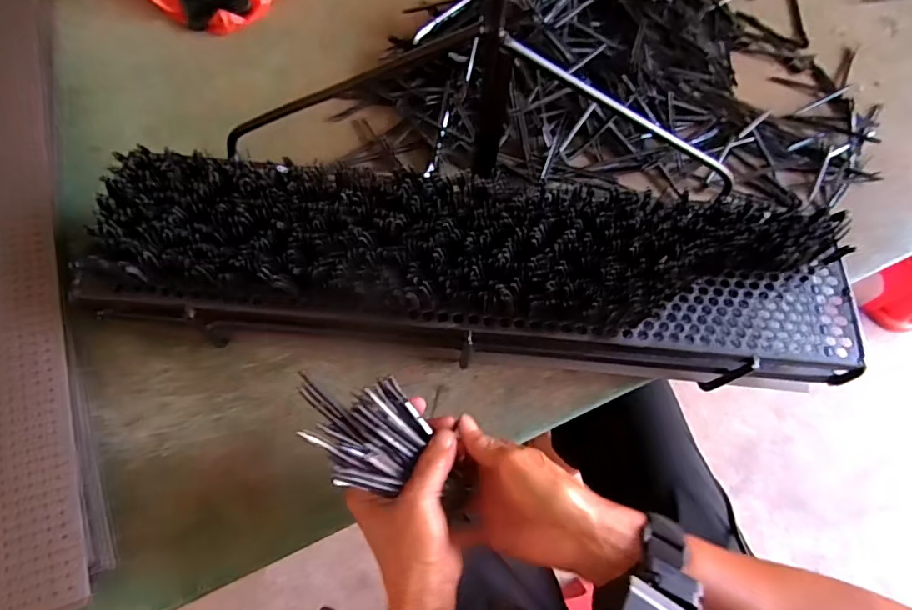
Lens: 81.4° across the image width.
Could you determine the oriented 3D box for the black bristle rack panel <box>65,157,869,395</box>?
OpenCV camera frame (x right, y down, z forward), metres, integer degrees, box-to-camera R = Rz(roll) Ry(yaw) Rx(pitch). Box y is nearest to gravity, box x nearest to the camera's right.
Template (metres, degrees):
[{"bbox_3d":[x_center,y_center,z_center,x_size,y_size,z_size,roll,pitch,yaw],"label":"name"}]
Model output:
[{"bbox_3d":[0.015,-0.023,0.448,0.583,0.117,0.136,5,68,-1],"label":"black bristle rack panel"}]

